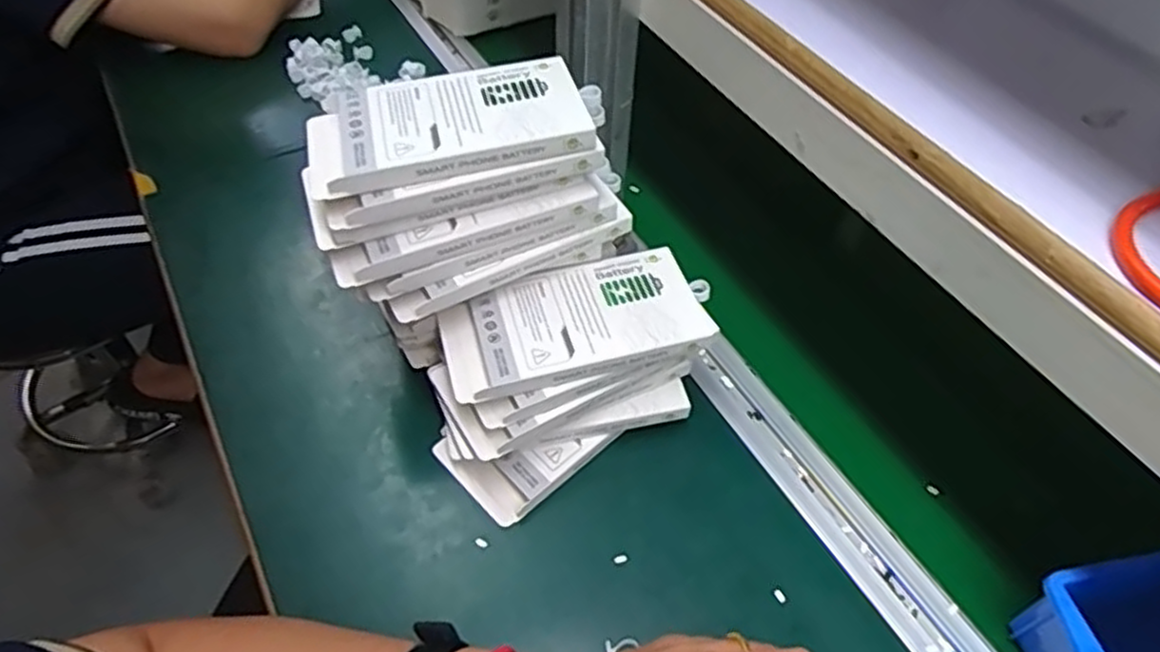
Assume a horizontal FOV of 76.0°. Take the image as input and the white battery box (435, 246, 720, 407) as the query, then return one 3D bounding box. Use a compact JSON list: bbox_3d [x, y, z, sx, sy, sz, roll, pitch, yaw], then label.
[{"bbox_3d":[-0.003,-0.002,0.452,0.160,0.021,0.075,-13,53,-13],"label":"white battery box"}]

